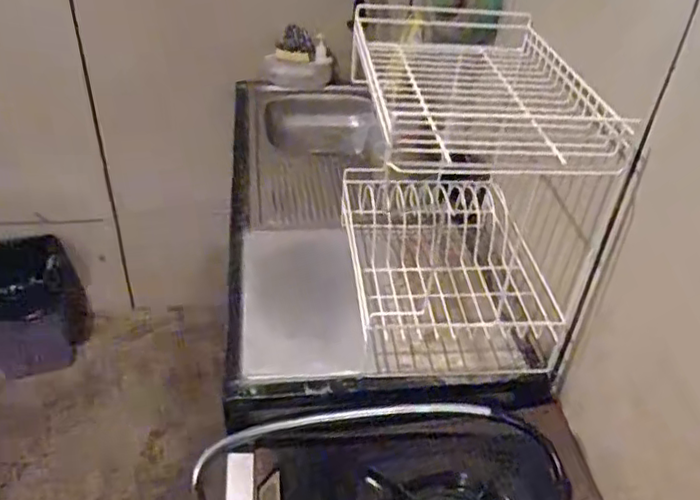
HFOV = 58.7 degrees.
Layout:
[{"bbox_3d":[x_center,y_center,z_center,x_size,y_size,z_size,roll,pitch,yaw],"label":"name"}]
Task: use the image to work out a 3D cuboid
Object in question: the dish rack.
[{"bbox_3d":[0.167,-0.114,1.050,0.328,0.428,0.526,-3,36,-8],"label":"dish rack"}]

